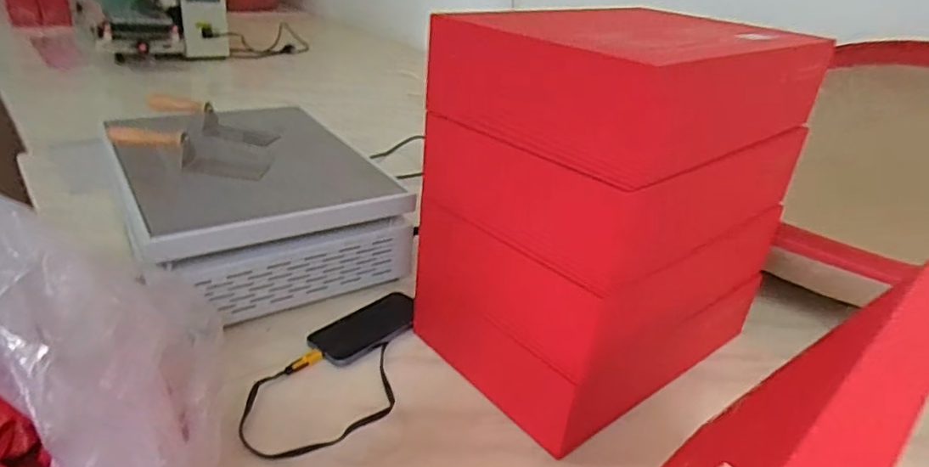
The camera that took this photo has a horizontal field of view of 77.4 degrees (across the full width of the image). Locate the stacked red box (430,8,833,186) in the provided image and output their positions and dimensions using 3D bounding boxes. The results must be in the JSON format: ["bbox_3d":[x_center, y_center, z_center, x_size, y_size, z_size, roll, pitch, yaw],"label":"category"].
[{"bbox_3d":[0.171,-0.156,0.569,0.341,0.090,0.239,-19,37,-39],"label":"stacked red box"}]

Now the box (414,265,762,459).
[{"bbox_3d":[0.152,0.092,0.692,0.357,0.098,0.227,-15,34,-35],"label":"box"}]

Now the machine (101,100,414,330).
[{"bbox_3d":[-0.292,-0.048,0.806,0.302,0.159,0.347,-14,34,-33],"label":"machine"}]

